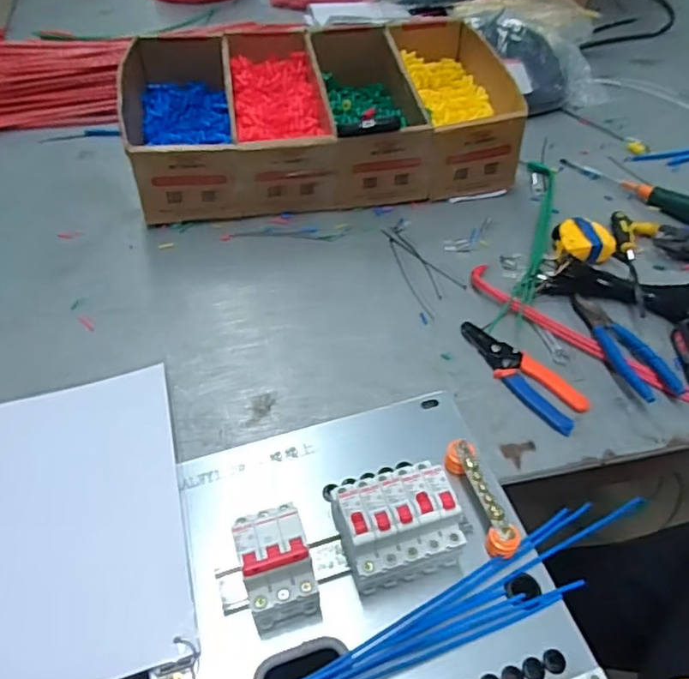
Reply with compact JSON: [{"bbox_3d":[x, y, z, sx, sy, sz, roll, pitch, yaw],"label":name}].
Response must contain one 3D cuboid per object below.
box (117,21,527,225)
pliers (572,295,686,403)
[{"bbox_3d":[-0.037,-0.337,0.899,0.544,0.122,0.323,-7,49,-6],"label":"box"},{"bbox_3d":[0.313,0.004,0.675,0.055,0.014,0.157,-12,50,-10],"label":"pliers"}]

